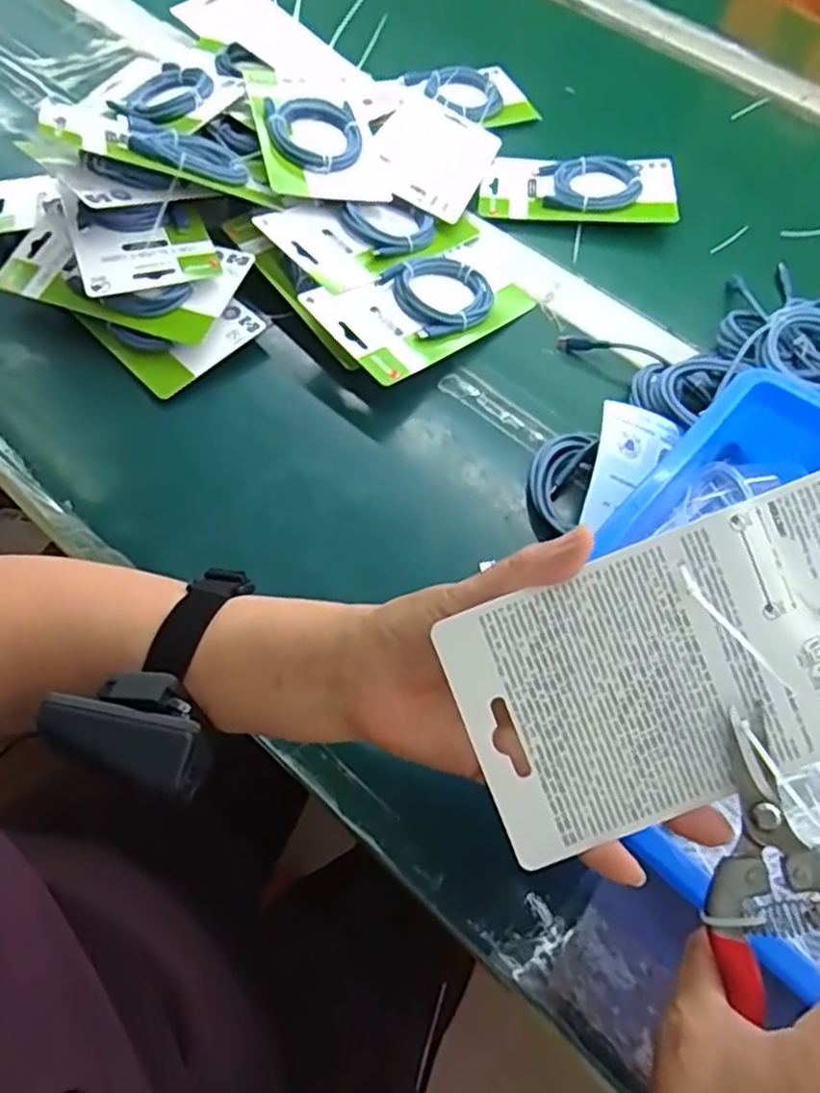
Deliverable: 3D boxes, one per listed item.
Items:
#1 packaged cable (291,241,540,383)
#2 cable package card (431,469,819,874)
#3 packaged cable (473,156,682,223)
[{"bbox_3d":[0.020,-0.192,0.567,0.188,0.017,0.092,-32,75,-29],"label":"packaged cable"},{"bbox_3d":[0.108,0.044,0.266,0.175,0.006,0.097,-22,91,-2],"label":"cable package card"},{"bbox_3d":[0.157,-0.340,0.672,0.179,0.021,0.087,3,61,-2],"label":"packaged cable"}]

